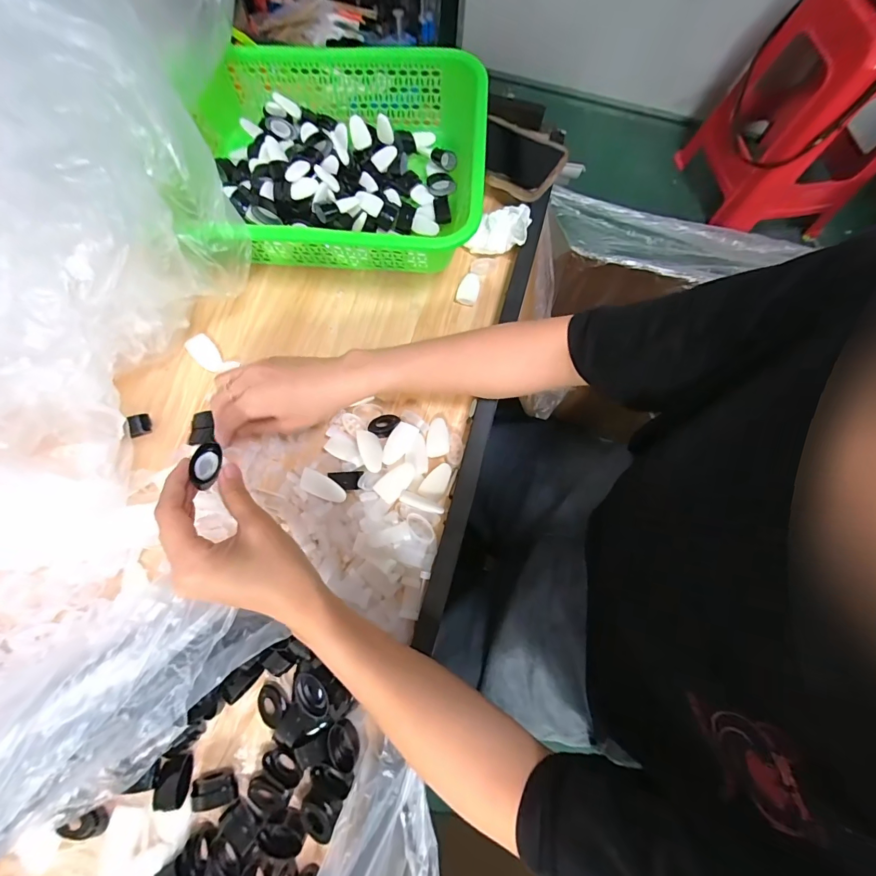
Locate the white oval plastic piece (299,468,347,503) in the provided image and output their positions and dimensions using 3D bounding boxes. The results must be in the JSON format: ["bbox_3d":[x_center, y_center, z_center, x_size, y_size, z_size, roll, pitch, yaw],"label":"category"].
[{"bbox_3d":[-0.108,0.046,0.388,0.045,0.004,0.024,23,105,2],"label":"white oval plastic piece"}]

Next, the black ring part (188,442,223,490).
[{"bbox_3d":[-0.173,0.020,0.306,0.020,0.004,0.037,19,56,-28],"label":"black ring part"}]

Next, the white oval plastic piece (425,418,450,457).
[{"bbox_3d":[0.000,0.000,0.421,0.023,0.007,0.040,2,72,-1],"label":"white oval plastic piece"}]

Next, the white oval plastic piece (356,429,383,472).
[{"bbox_3d":[-0.065,0.012,0.402,0.020,0.011,0.045,-18,74,-8],"label":"white oval plastic piece"}]

